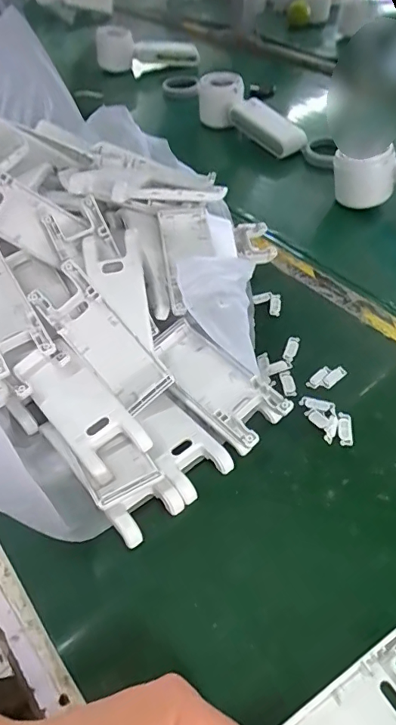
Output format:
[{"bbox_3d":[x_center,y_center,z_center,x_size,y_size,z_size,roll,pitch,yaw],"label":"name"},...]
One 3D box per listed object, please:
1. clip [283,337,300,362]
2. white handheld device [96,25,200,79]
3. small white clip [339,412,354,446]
[{"bbox_3d":[0.071,-0.011,0.352,0.008,0.004,0.023,17,52,15],"label":"clip"},{"bbox_3d":[-0.078,-0.492,0.739,0.159,0.074,0.038,-19,52,-14],"label":"white handheld device"},{"bbox_3d":[0.094,0.043,0.298,0.009,0.006,0.022,4,50,5],"label":"small white clip"}]

